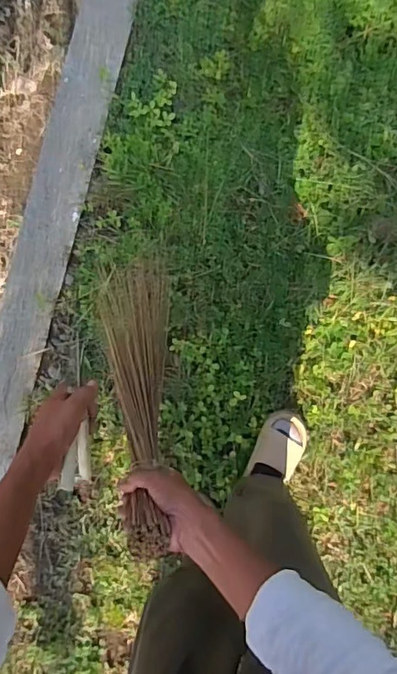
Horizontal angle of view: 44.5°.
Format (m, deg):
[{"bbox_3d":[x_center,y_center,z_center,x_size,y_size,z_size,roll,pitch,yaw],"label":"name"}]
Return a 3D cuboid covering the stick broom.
[{"bbox_3d":[-0.086,0.060,0.719,0.123,0.543,0.084,-18,130,5],"label":"stick broom"}]

